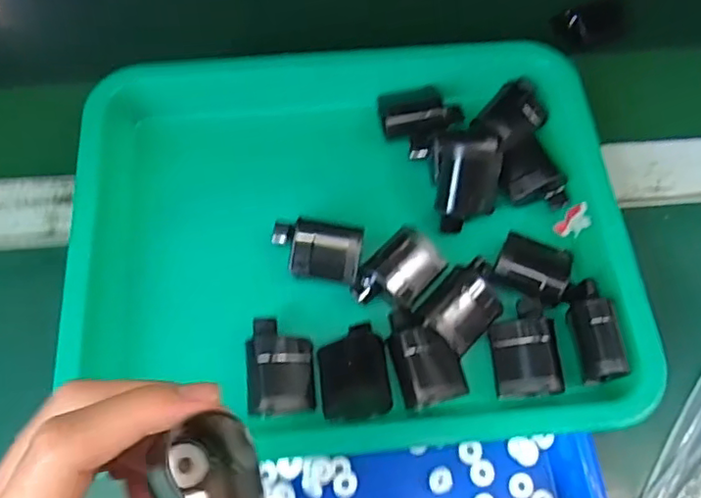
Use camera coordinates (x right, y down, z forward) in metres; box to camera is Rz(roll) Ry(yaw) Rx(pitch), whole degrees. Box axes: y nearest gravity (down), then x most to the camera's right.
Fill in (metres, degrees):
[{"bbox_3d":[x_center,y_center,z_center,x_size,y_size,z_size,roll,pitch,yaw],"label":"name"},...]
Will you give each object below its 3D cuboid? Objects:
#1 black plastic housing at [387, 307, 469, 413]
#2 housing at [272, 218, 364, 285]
[{"bbox_3d":[0.042,0.061,0.351,0.037,0.020,0.054,-13,68,-6],"label":"black plastic housing"},{"bbox_3d":[-0.020,0.000,0.376,0.055,0.024,0.039,10,67,4],"label":"housing"}]

